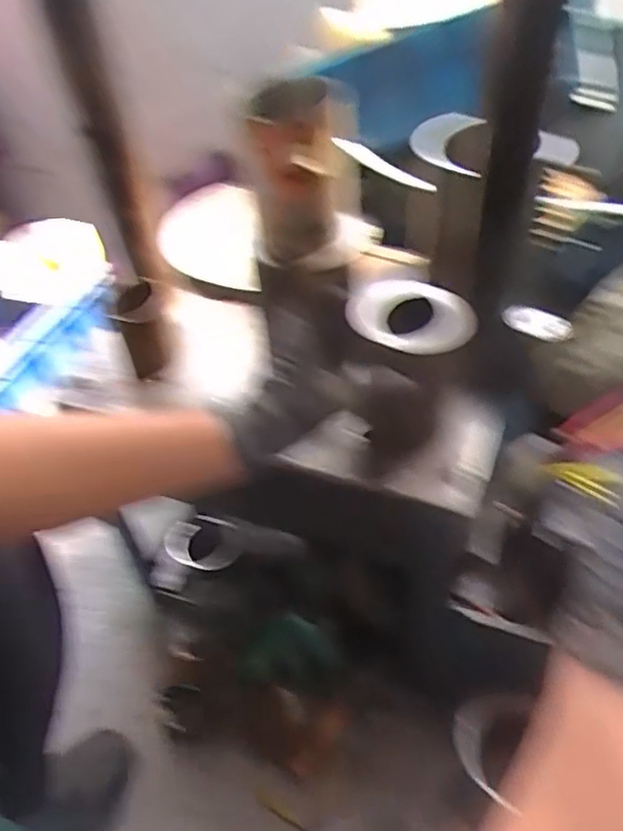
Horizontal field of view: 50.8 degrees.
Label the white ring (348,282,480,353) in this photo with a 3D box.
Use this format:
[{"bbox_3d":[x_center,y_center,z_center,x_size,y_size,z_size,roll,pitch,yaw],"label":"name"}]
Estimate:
[{"bbox_3d":[0.089,-0.086,0.570,0.104,0.027,0.104,-3,47,3],"label":"white ring"}]

